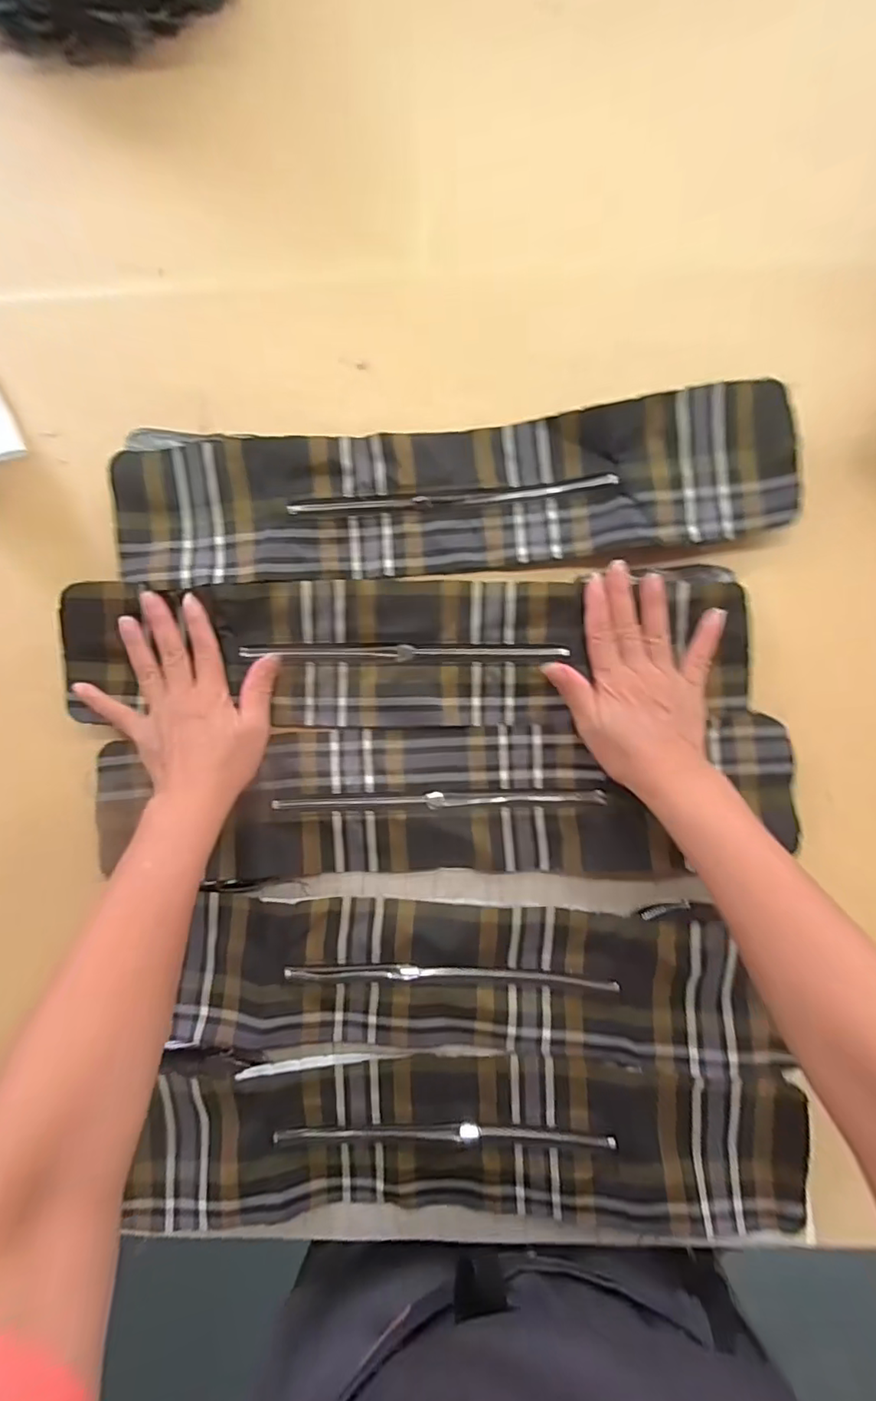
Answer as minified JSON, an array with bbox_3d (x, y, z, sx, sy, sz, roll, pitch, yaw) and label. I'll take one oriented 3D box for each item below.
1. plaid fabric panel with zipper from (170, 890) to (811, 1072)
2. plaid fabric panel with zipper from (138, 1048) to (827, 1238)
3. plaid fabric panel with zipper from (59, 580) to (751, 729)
[{"bbox_3d":[0.028,0.225,0.453,0.447,0.026,0.118,2,85,1],"label":"plaid fabric panel with zipper"},{"bbox_3d":[0.017,0.354,0.442,0.521,0.024,0.134,0,89,2],"label":"plaid fabric panel with zipper"},{"bbox_3d":[-0.023,-0.036,0.451,0.527,0.035,0.115,-1,96,1],"label":"plaid fabric panel with zipper"}]

